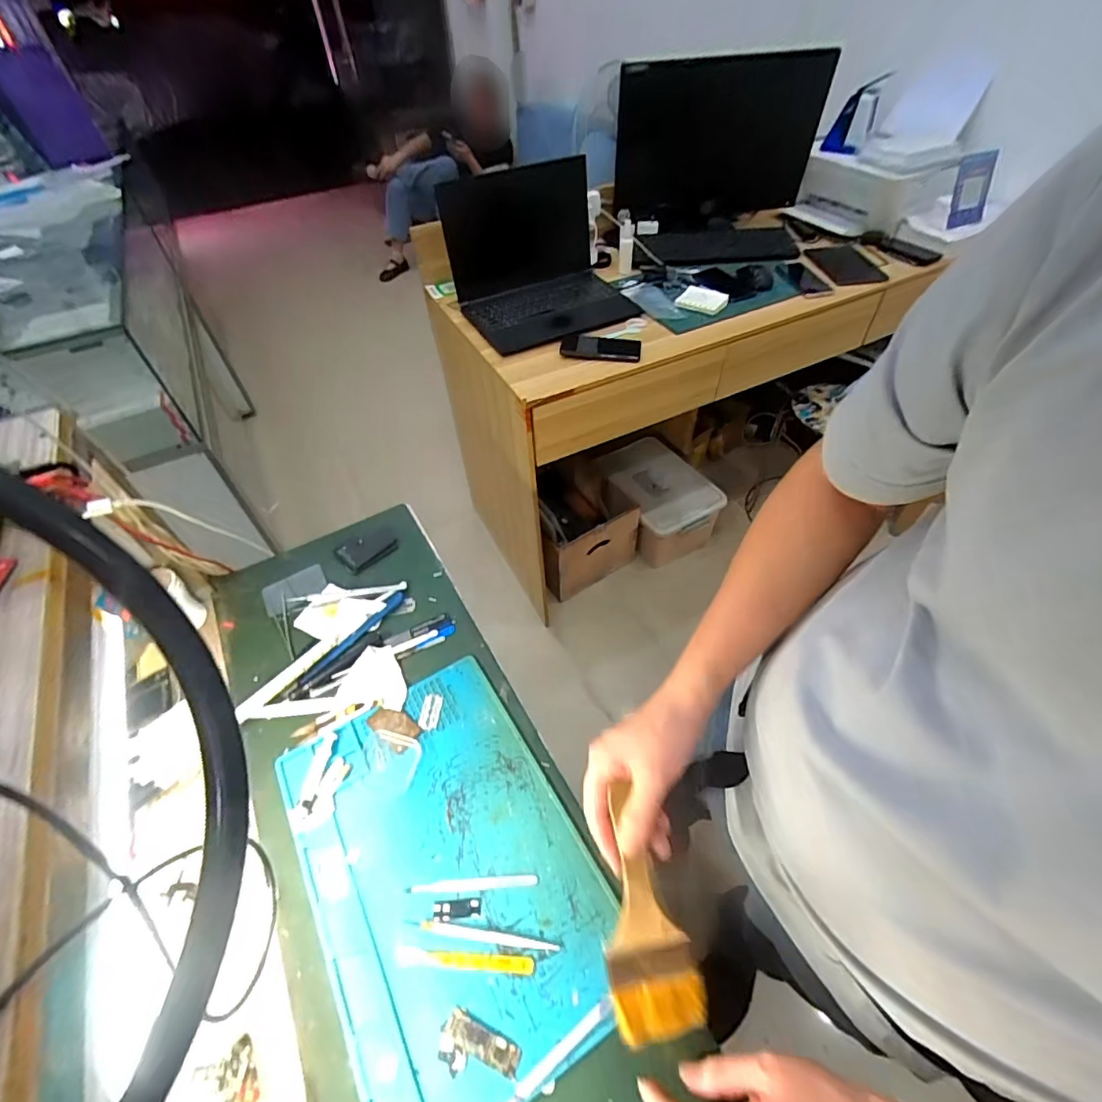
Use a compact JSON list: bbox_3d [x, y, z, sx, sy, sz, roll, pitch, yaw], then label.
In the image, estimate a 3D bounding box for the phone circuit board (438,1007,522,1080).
[{"bbox_3d":[-0.060,0.409,0.421,0.066,0.004,0.036,19,53,18],"label":"phone circuit board"}]

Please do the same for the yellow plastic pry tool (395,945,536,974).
[{"bbox_3d":[-0.077,0.365,0.461,0.123,0.005,0.013,1,50,4],"label":"yellow plastic pry tool"}]

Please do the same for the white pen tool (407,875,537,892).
[{"bbox_3d":[-0.076,0.322,0.500,0.126,0.004,0.010,-4,50,0],"label":"white pen tool"}]

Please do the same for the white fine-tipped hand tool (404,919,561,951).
[{"bbox_3d":[-0.063,0.349,0.469,0.141,0.004,0.009,5,50,8],"label":"white fine-tipped hand tool"}]

